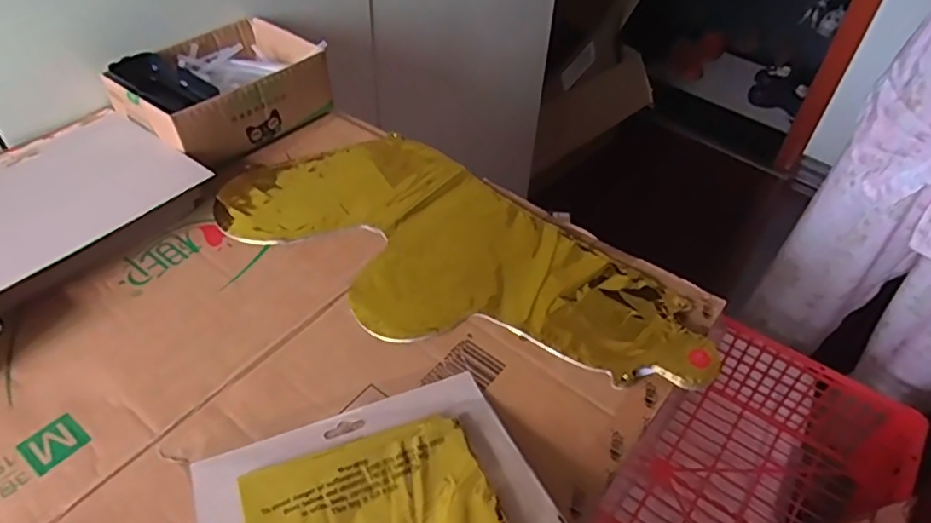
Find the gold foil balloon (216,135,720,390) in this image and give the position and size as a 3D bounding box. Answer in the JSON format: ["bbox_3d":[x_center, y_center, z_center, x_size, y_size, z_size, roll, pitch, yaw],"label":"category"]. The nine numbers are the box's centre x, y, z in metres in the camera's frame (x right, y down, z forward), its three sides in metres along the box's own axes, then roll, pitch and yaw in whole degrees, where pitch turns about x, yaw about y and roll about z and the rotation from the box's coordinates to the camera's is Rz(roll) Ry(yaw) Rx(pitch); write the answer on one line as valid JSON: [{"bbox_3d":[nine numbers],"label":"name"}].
[{"bbox_3d":[-0.011,-0.006,0.518,0.421,0.012,0.196,32,52,26],"label":"gold foil balloon"}]

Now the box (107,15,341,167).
[{"bbox_3d":[-0.250,-0.178,0.635,0.140,0.069,0.189,33,52,28],"label":"box"}]

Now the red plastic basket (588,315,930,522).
[{"bbox_3d":[0.344,0.269,0.721,0.252,0.152,0.358,31,52,26],"label":"red plastic basket"}]

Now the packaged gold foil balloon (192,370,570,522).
[{"bbox_3d":[-0.052,0.150,0.352,0.196,0.018,0.177,-18,36,-17],"label":"packaged gold foil balloon"}]

